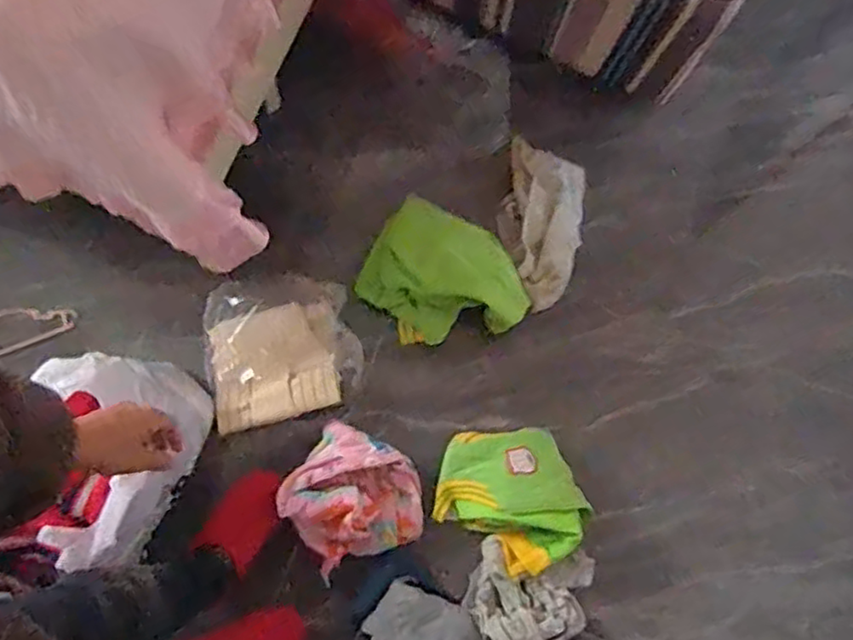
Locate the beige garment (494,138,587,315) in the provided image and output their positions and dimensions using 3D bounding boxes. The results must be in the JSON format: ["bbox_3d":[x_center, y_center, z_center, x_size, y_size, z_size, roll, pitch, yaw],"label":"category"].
[{"bbox_3d":[0.233,-0.207,1.351,0.166,0.074,0.364,5,78,0],"label":"beige garment"}]

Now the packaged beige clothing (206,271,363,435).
[{"bbox_3d":[-0.280,0.044,1.277,0.286,0.050,0.282,-14,78,-4],"label":"packaged beige clothing"}]

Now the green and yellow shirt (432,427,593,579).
[{"bbox_3d":[0.144,0.327,1.213,0.248,0.111,0.274,-23,79,-6],"label":"green and yellow shirt"}]

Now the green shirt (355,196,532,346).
[{"bbox_3d":[0.039,-0.080,1.322,0.334,0.073,0.271,24,78,4],"label":"green shirt"}]

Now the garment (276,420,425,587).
[{"bbox_3d":[-0.131,0.332,1.188,0.237,0.107,0.237,0,78,-1],"label":"garment"}]

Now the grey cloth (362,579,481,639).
[{"bbox_3d":[-0.001,0.550,1.175,0.188,0.053,0.143,40,80,7],"label":"grey cloth"}]

